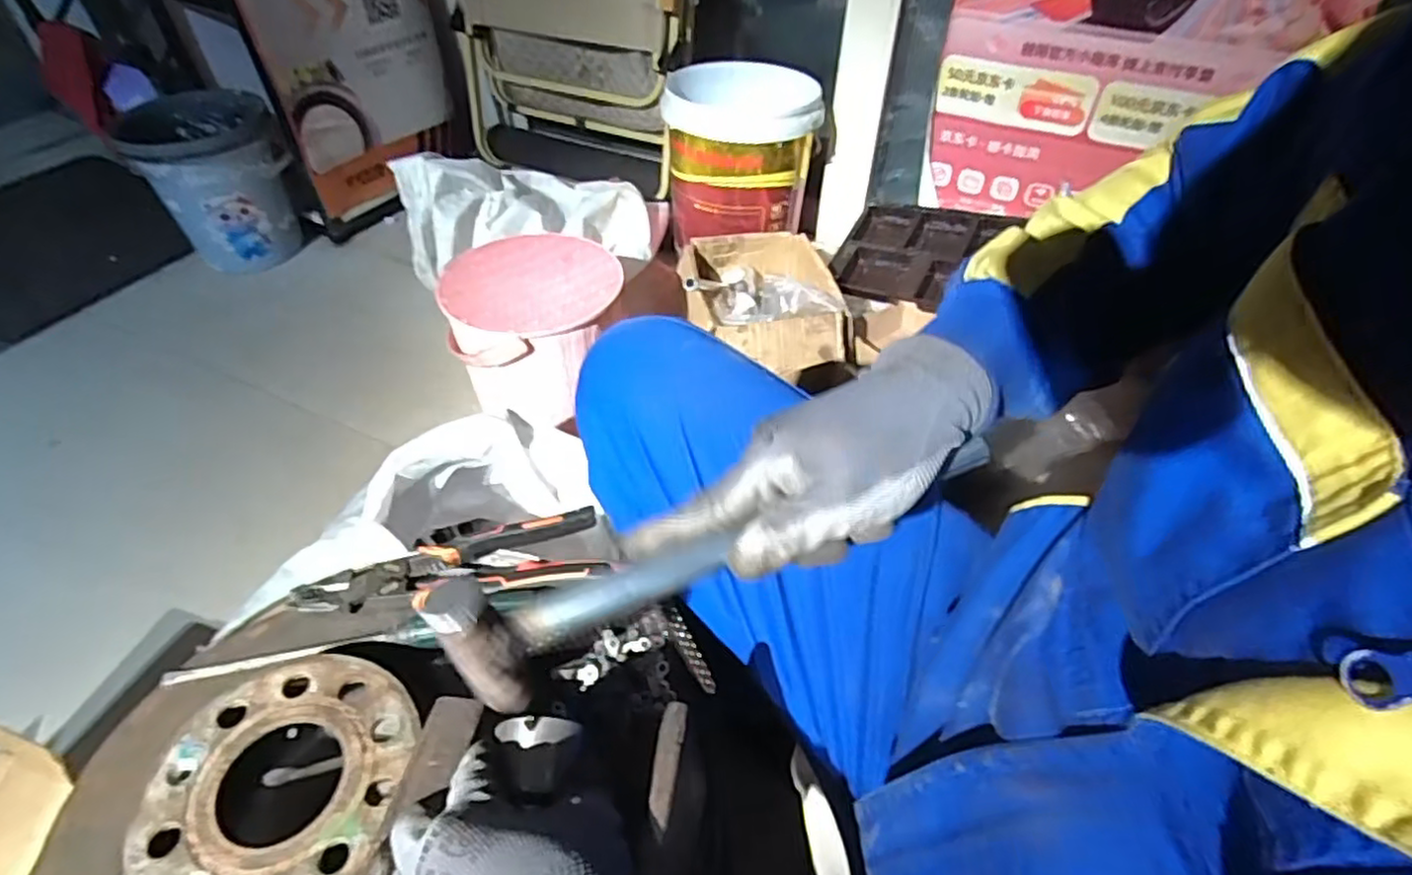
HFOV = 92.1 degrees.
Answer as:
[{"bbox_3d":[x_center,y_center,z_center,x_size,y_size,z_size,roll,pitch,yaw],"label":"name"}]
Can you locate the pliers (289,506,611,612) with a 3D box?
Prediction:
[{"bbox_3d":[-0.188,0.101,0.513,0.217,0.027,0.068,-10,47,-10],"label":"pliers"}]

